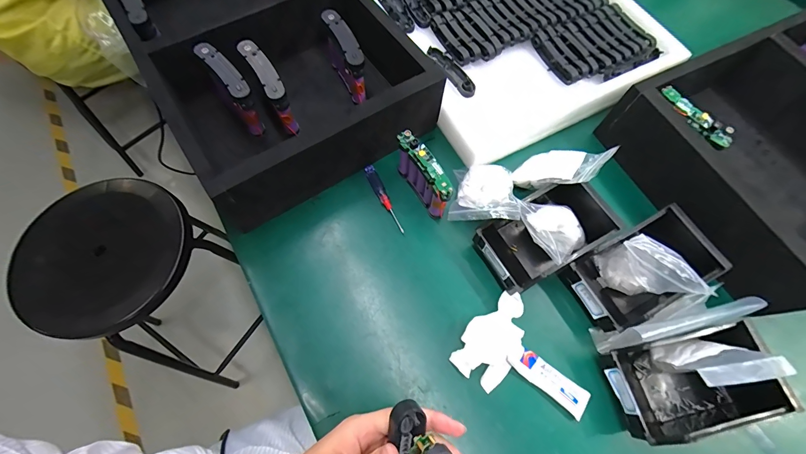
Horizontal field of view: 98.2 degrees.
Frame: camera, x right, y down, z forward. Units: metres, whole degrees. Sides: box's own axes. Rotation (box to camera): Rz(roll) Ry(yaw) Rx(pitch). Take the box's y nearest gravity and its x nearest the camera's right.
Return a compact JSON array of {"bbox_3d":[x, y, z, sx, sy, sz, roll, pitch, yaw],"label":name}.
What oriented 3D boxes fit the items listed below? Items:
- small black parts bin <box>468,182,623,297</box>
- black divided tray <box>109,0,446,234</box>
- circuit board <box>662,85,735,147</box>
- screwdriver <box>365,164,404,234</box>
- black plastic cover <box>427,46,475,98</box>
[{"bbox_3d":[0.202,0.010,0.498,0.182,0.083,0.106,-28,70,-12],"label":"small black parts bin"},{"bbox_3d":[-0.236,-0.319,0.580,0.349,0.143,0.576,-32,71,-13],"label":"black divided tray"},{"bbox_3d":[0.426,-0.160,0.510,0.026,0.020,0.117,-35,72,-14],"label":"circuit board"},{"bbox_3d":[-0.031,-0.046,0.545,0.017,0.019,0.122,-23,69,-10],"label":"screwdriver"},{"bbox_3d":[0.089,-0.277,0.619,0.036,0.018,0.117,-32,71,-13],"label":"black plastic cover"}]

